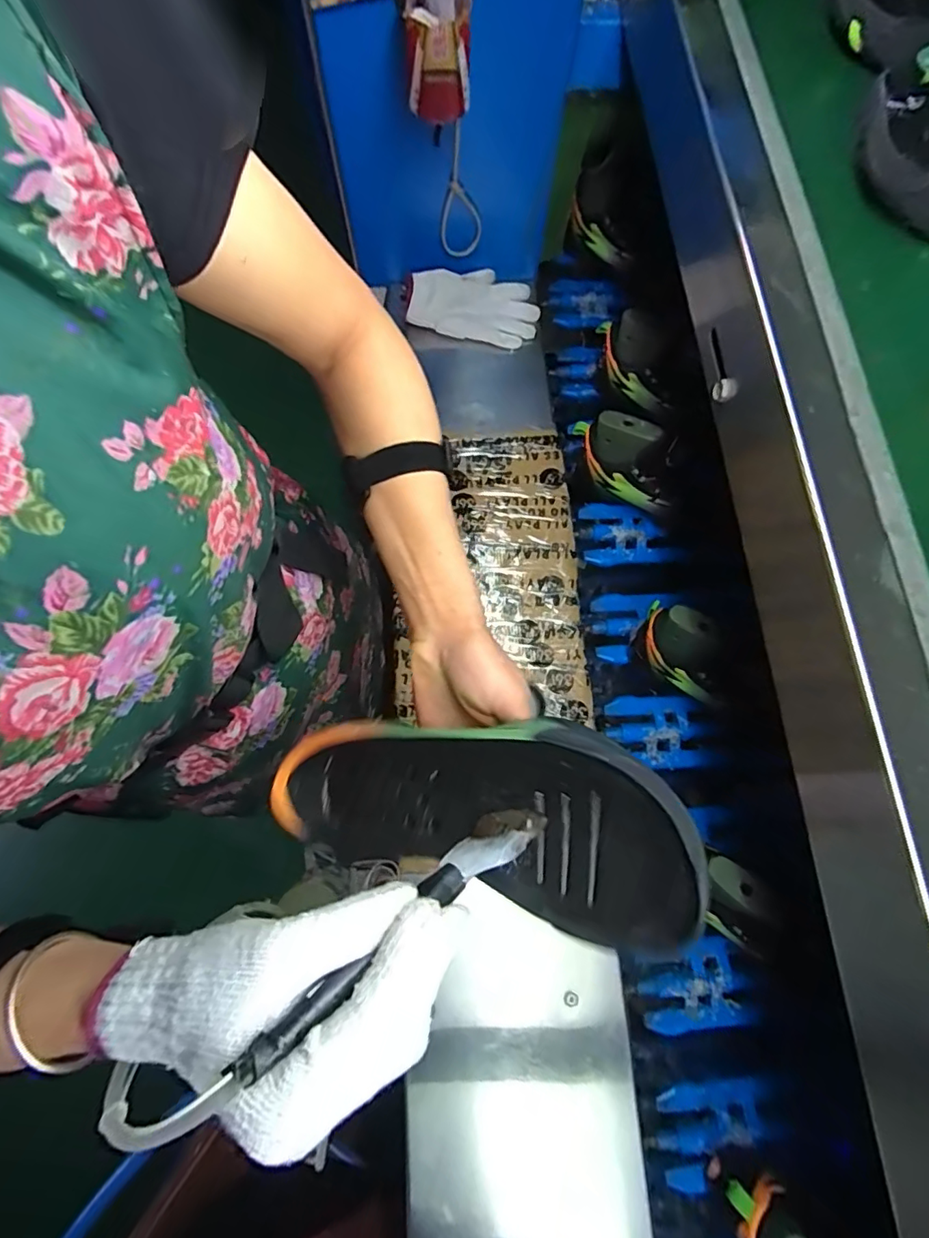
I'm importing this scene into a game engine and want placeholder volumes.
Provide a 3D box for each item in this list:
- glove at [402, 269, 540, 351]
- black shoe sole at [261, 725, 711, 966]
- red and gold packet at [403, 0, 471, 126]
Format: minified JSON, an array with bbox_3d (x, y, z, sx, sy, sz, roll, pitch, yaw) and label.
[{"bbox_3d":[0.012,-0.477,0.795,0.199,0.023,0.110,8,86,-12],"label":"glove"},{"bbox_3d":[0.002,0.107,0.296,0.237,0.051,0.088,1,62,29],"label":"black shoe sole"},{"bbox_3d":[-0.026,-0.583,0.546,0.066,0.093,0.065,11,80,2],"label":"red and gold packet"}]

